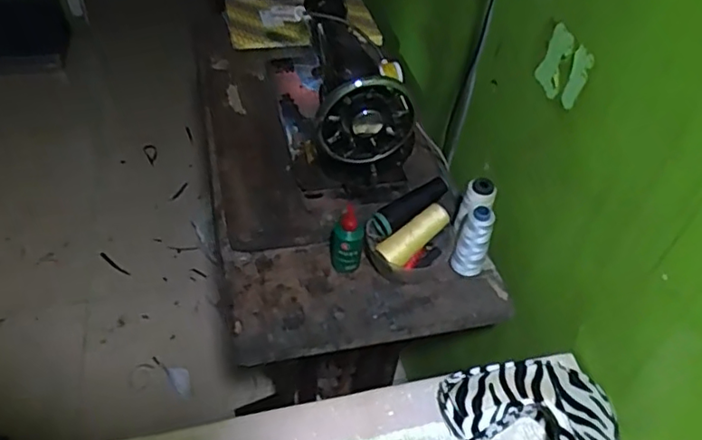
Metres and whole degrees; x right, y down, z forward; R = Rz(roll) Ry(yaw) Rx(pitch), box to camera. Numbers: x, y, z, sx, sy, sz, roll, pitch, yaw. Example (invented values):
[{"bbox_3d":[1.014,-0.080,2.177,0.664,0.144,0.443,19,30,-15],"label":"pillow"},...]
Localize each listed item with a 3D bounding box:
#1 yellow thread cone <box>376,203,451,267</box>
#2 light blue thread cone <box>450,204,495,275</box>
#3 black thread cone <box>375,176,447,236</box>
[{"bbox_3d":[0.089,0.023,0.827,0.110,0.036,0.036,-36,56,-10],"label":"yellow thread cone"},{"bbox_3d":[0.169,0.028,0.825,0.042,0.113,0.041,17,47,11],"label":"light blue thread cone"},{"bbox_3d":[0.081,-0.024,0.834,0.121,0.034,0.040,-33,56,-16],"label":"black thread cone"}]

